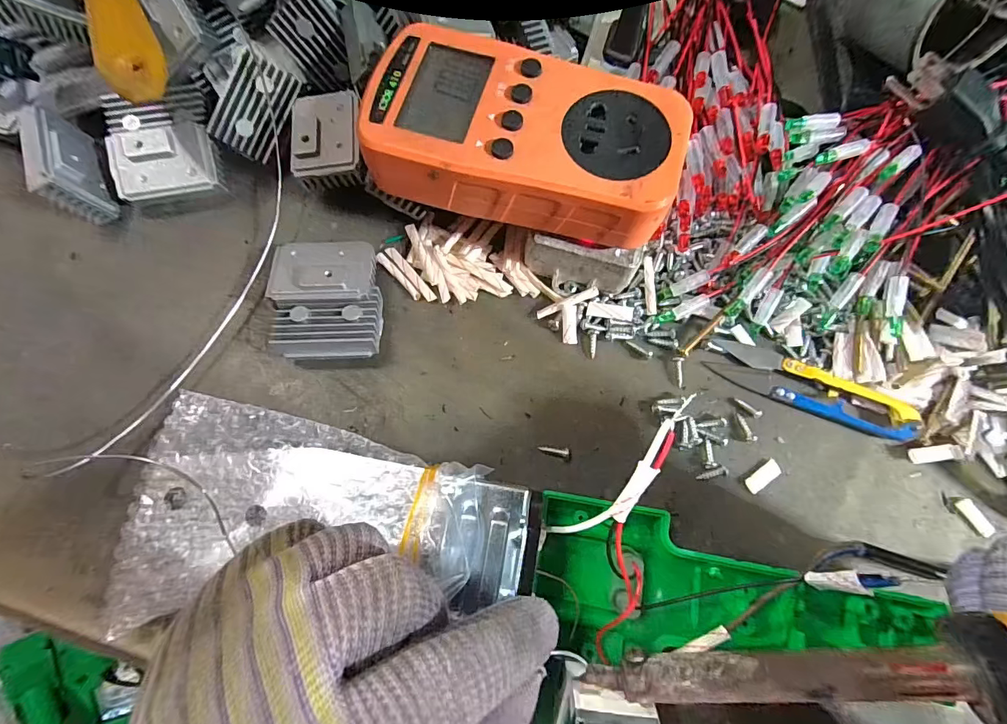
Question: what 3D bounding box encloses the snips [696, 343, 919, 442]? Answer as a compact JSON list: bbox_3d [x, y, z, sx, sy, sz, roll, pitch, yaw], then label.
[{"bbox_3d":[0.151,0.013,0.214,0.096,0.006,0.023,21,76,3],"label":"snips"}]

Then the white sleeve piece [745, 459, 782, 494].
[{"bbox_3d":[0.122,0.054,0.206,0.019,0.004,0.008,-34,80,-10],"label":"white sleeve piece"}]

